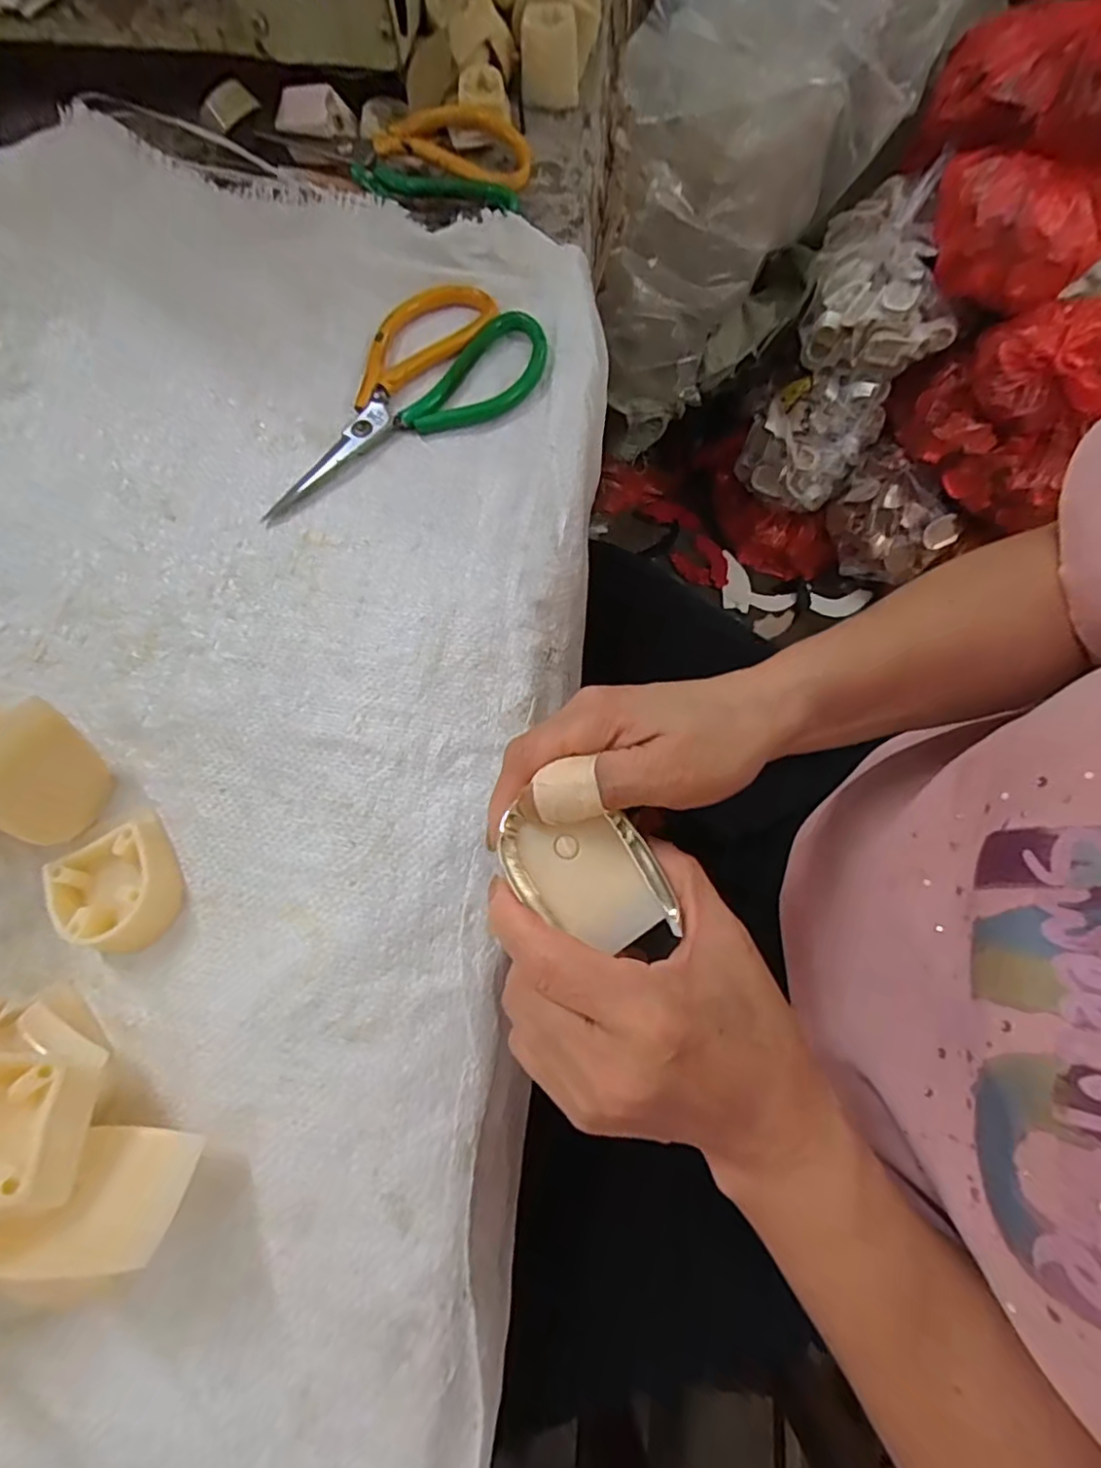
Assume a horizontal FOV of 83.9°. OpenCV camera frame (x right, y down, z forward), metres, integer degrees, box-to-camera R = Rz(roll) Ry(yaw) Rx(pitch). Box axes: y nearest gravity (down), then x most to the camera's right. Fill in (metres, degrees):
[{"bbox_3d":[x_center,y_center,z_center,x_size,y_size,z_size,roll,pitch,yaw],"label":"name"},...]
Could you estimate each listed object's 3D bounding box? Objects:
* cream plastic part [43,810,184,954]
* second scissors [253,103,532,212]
[{"bbox_3d":[-0.198,0.069,0.279,0.046,0.021,0.056,-31,75,-8],"label":"cream plastic part"},{"bbox_3d":[-0.100,-0.383,0.404,0.169,0.020,0.065,3,73,2],"label":"second scissors"}]

